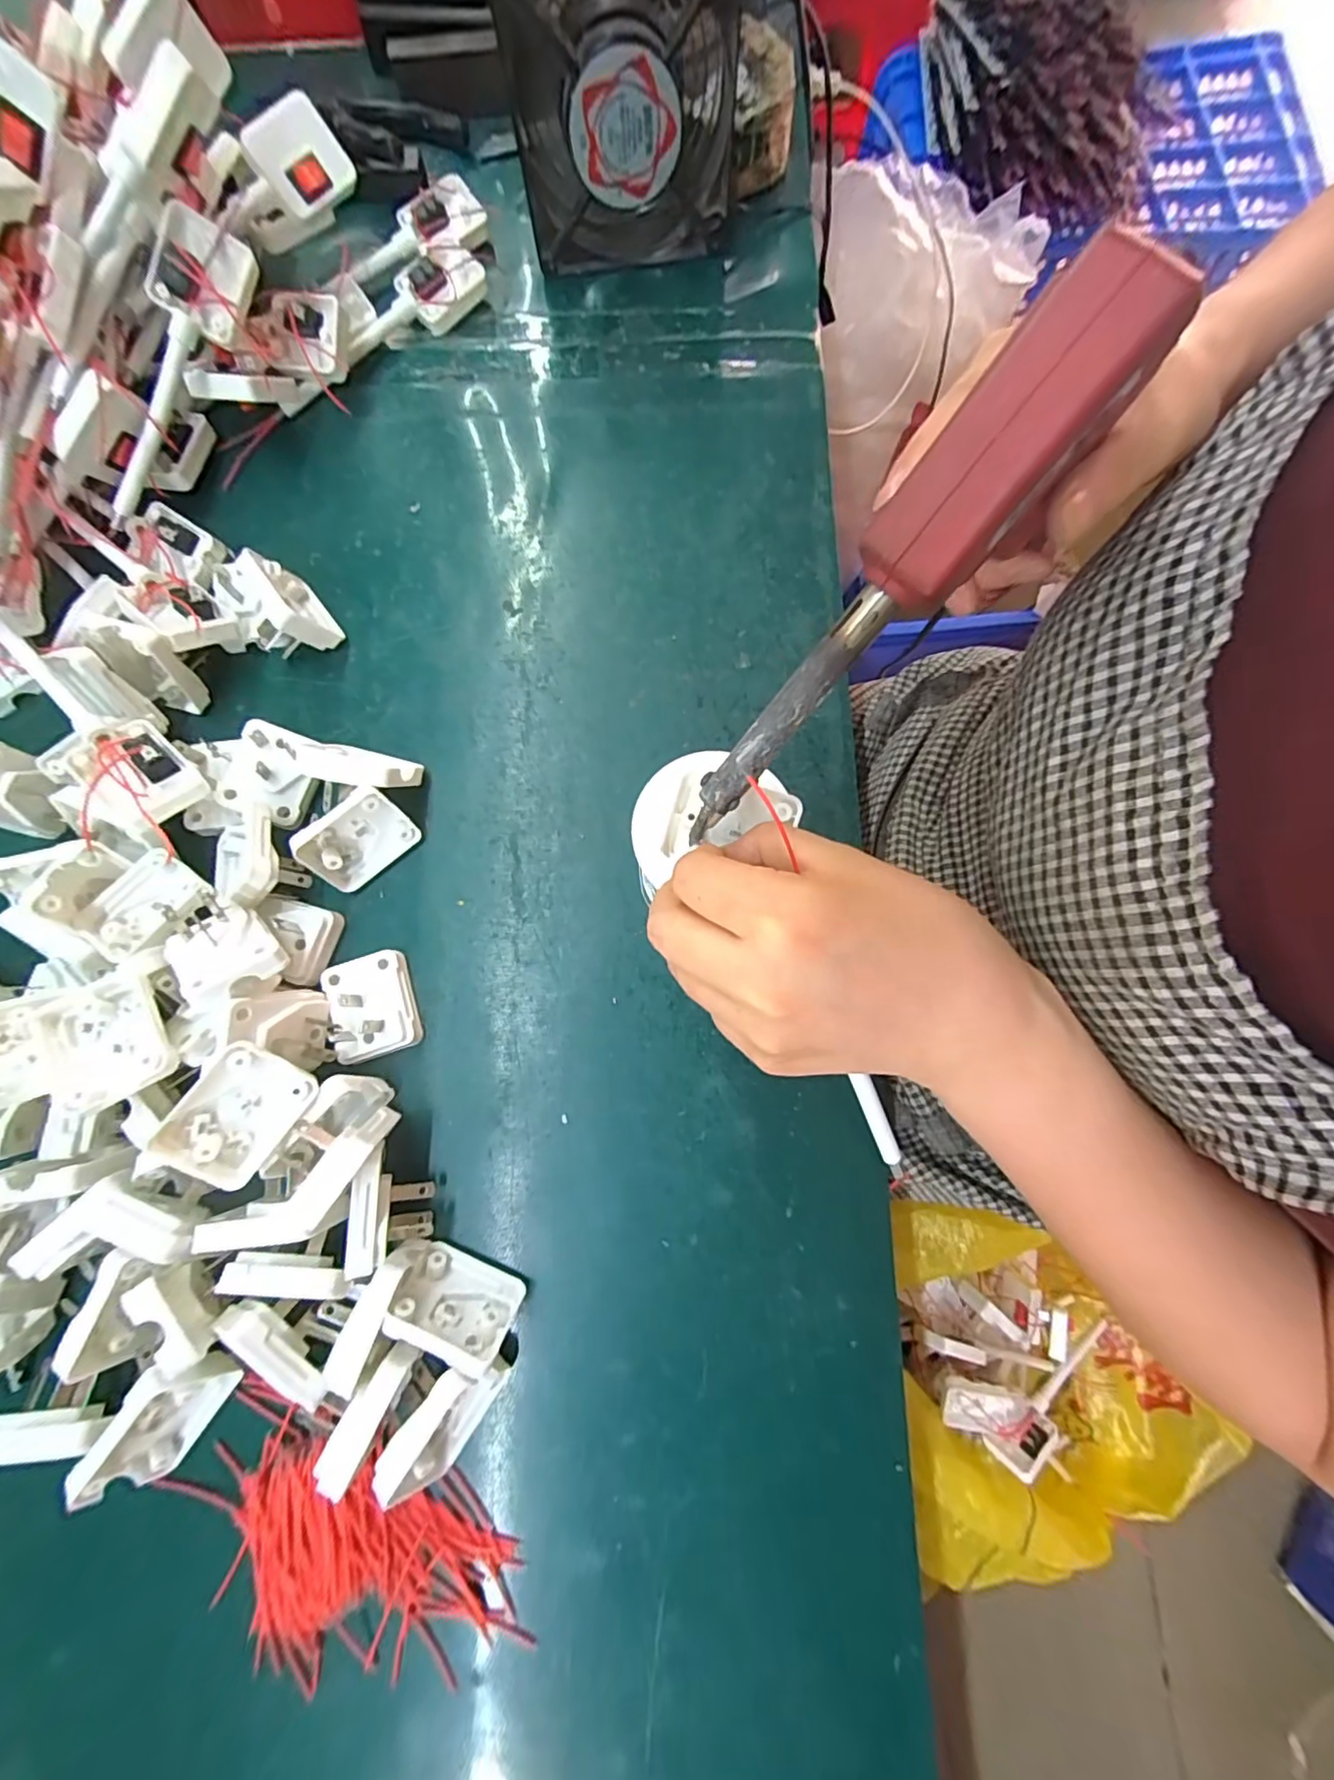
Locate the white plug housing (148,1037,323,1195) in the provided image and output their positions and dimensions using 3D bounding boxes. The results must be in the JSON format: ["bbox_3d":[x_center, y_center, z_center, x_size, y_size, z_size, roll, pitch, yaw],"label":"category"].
[{"bbox_3d":[-0.172,0.090,0.238,0.039,0.015,0.049,35,75,-6],"label":"white plug housing"}]

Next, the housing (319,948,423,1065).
[{"bbox_3d":[-0.141,0.054,0.280,0.037,0.023,0.048,-20,79,-4],"label":"housing"}]

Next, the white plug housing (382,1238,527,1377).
[{"bbox_3d":[-0.091,0.173,0.249,0.054,0.040,0.018,36,106,1],"label":"white plug housing"}]

